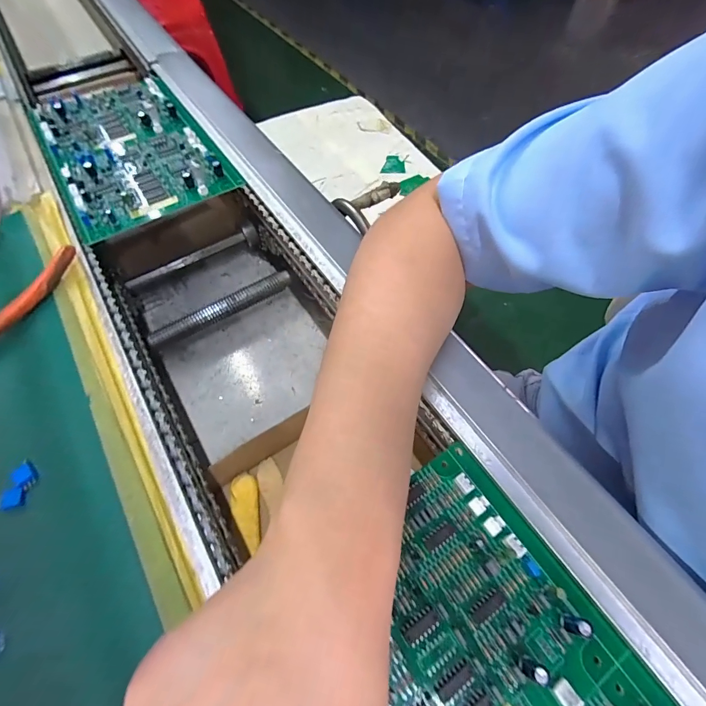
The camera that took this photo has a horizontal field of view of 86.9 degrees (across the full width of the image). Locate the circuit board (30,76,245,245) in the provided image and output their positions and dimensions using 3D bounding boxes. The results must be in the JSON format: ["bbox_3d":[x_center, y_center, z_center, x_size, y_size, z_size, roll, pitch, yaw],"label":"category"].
[{"bbox_3d":[-0.235,-0.219,0.383,0.142,0.012,0.242,-30,66,-16],"label":"circuit board"}]

